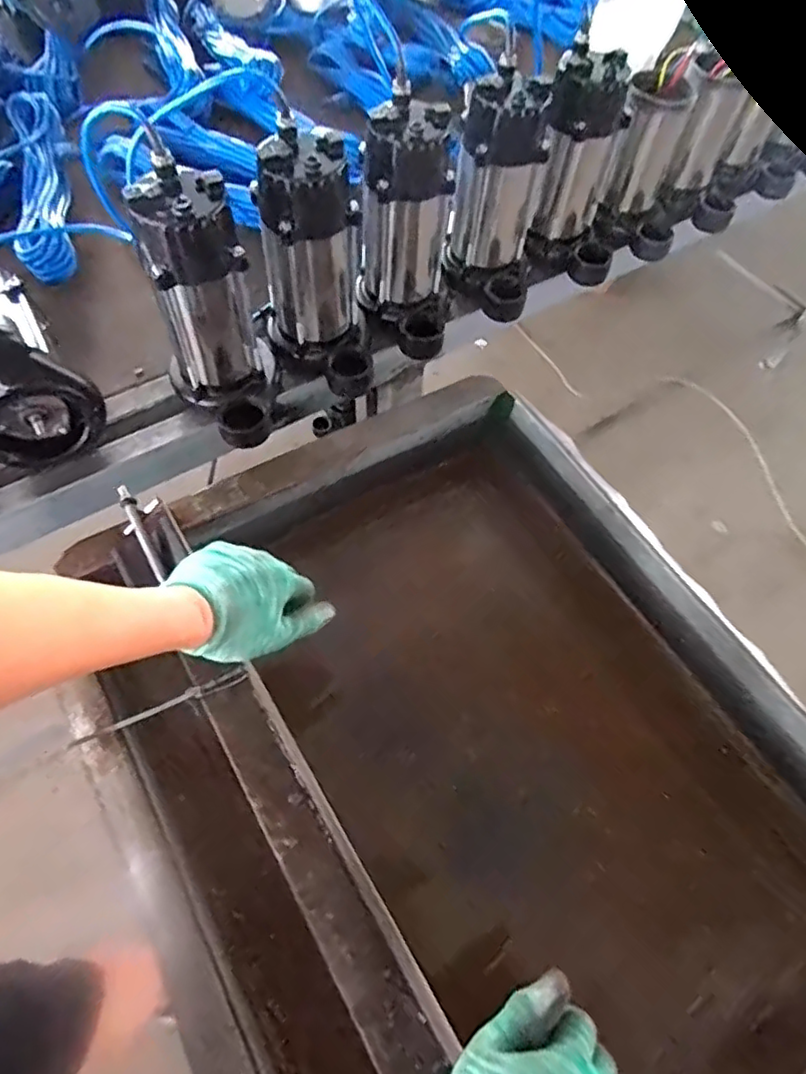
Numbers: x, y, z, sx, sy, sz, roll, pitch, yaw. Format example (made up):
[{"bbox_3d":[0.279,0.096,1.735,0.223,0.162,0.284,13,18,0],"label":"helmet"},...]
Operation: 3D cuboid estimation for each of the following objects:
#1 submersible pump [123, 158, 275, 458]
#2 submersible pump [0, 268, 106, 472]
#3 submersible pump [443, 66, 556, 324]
[{"bbox_3d":[-0.195,-0.219,0.631,0.112,0.231,0.154,-16,63,-13],"label":"submersible pump"},{"bbox_3d":[-0.431,-0.207,0.651,0.122,0.163,0.237,-34,68,-21],"label":"submersible pump"},{"bbox_3d":[0.120,-0.422,0.777,0.114,0.238,0.120,10,60,1],"label":"submersible pump"}]

